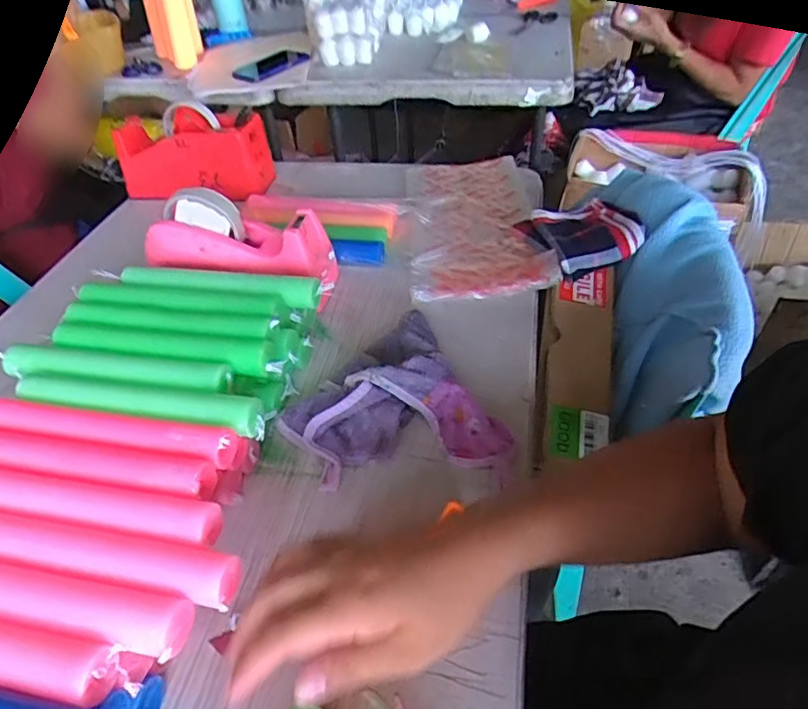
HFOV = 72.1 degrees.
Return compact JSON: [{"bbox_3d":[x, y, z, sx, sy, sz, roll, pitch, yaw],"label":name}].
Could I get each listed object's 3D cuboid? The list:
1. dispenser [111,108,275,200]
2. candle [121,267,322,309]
[{"bbox_3d":[-0.299,-0.273,0.773,0.206,0.102,0.068,9,45,13],"label":"dispenser"},{"bbox_3d":[-0.172,-0.065,0.514,0.192,0.023,0.021,7,45,11],"label":"candle"}]

